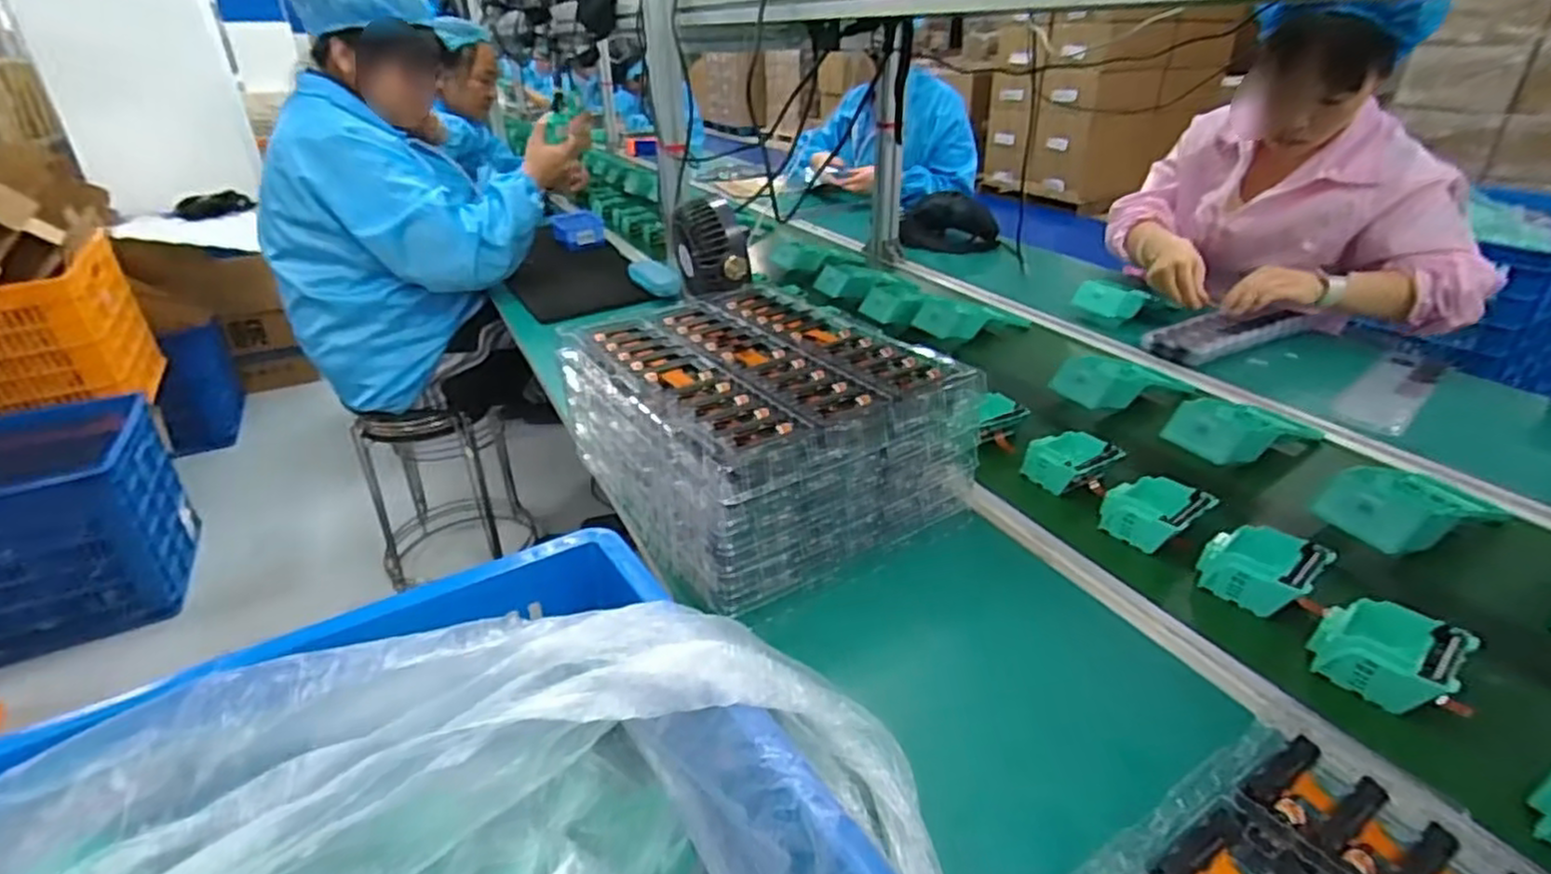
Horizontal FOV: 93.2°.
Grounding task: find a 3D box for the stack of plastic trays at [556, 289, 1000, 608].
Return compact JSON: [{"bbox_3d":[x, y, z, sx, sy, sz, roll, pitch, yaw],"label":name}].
[{"bbox_3d":[-0.026,-0.027,0.765,0.290,0.129,0.384,-18,33,-27],"label":"stack of plastic trays"}]

